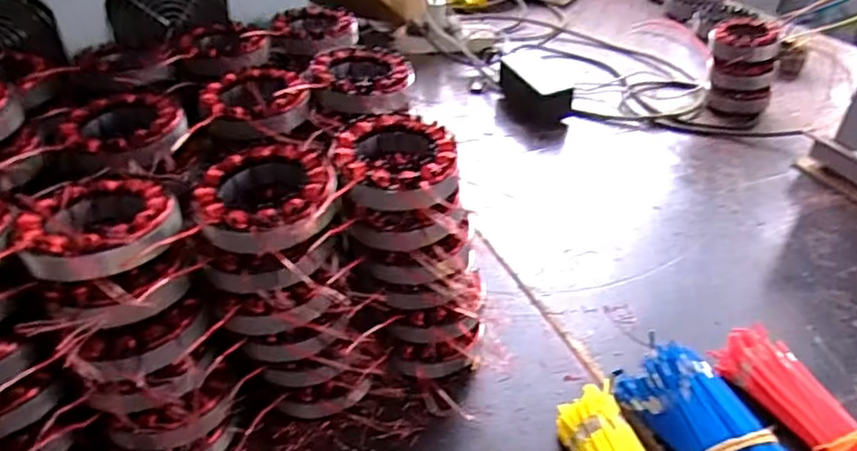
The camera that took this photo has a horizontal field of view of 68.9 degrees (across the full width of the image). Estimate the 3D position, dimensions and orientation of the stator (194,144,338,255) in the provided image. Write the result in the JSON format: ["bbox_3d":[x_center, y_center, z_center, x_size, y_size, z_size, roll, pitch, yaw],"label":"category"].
[{"bbox_3d":[-0.101,-0.017,0.396,0.082,0.028,0.094,-3,36,-7],"label":"stator"}]

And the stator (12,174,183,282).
[{"bbox_3d":[-0.195,-0.002,0.374,0.085,0.025,0.097,-9,37,-15],"label":"stator"}]

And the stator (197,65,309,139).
[{"bbox_3d":[-0.143,-0.098,0.516,0.081,0.038,0.083,1,36,-1],"label":"stator"}]

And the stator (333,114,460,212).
[{"bbox_3d":[-0.020,-0.045,0.430,0.083,0.027,0.094,7,36,7],"label":"stator"}]

